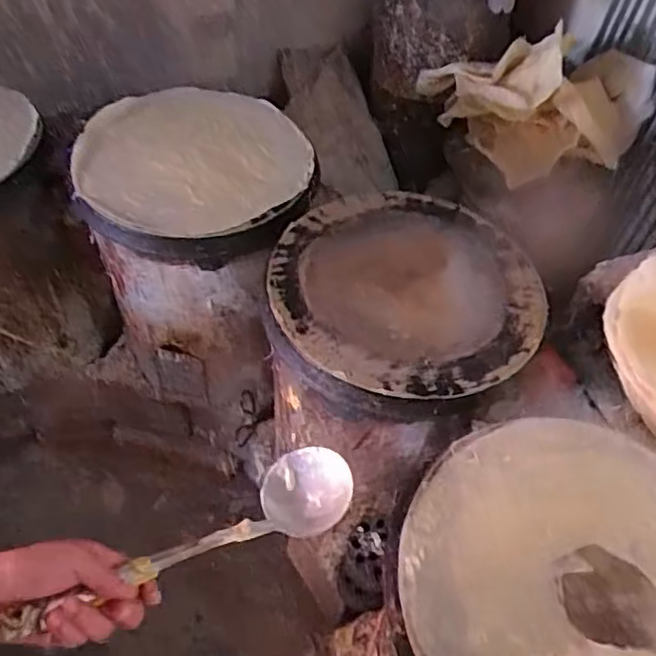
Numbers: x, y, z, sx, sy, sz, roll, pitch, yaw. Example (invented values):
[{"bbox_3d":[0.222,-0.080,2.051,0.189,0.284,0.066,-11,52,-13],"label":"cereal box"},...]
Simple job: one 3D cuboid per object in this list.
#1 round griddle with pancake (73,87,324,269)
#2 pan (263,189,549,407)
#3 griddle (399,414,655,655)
[{"bbox_3d":[-0.217,-0.287,1.062,0.380,0.083,0.392,0,51,-4],"label":"round griddle with pancake"},{"bbox_3d":[0.109,-0.064,0.896,0.374,0.037,0.384,2,50,-2],"label":"pan"},{"bbox_3d":[0.270,0.259,0.621,0.366,0.018,0.383,2,50,-2],"label":"griddle"}]

